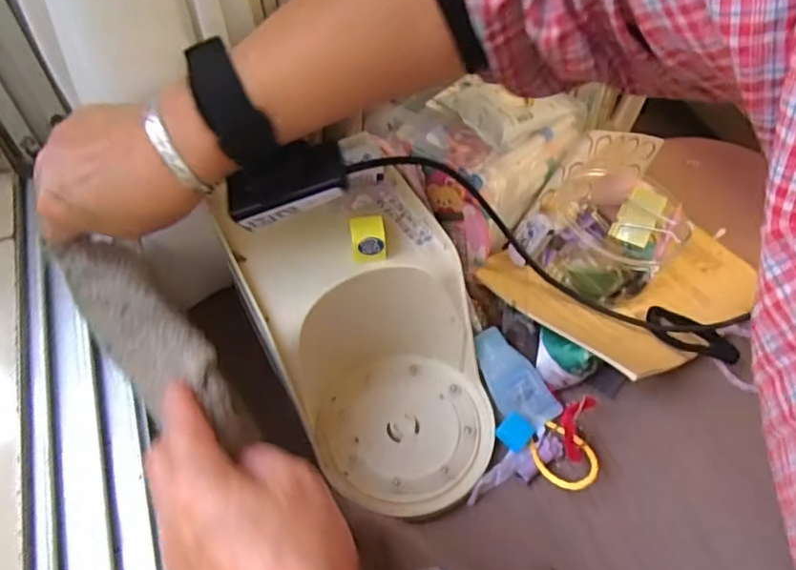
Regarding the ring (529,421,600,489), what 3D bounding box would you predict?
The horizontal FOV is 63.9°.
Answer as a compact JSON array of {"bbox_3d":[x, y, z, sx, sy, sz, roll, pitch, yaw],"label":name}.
[{"bbox_3d":[0.108,0.114,0.420,0.035,0.006,0.051,-38,43,-16],"label":"ring"}]

